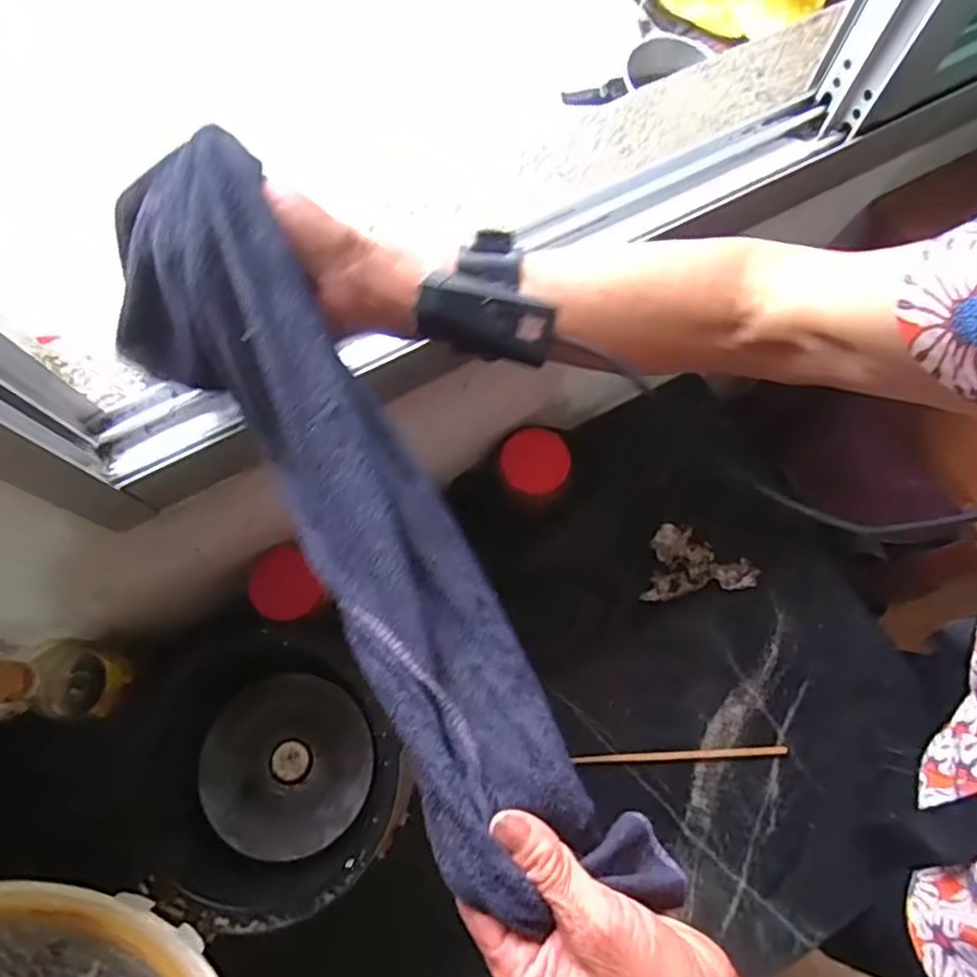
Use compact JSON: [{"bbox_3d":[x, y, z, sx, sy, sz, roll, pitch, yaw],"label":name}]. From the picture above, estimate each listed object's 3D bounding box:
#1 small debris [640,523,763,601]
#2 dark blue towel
[{"bbox_3d":[0.251,0.100,0.789,0.126,0.021,0.091,16,74,5],"label":"small debris"},{"bbox_3d":[-0.069,0.020,0.345,0.100,0.085,0.435,-32,80,-9],"label":"dark blue towel"}]

